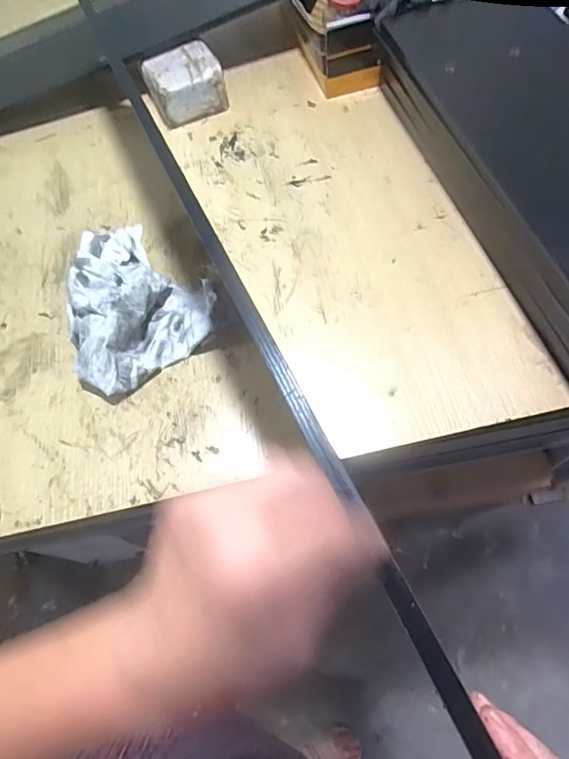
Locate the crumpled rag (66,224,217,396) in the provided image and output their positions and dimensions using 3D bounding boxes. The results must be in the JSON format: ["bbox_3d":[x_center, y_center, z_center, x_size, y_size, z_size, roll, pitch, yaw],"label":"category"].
[{"bbox_3d":[-0.199,-0.104,0.593,0.174,0.050,0.223,-34,65,-11],"label":"crumpled rag"}]

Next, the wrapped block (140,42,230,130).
[{"bbox_3d":[-0.159,-0.473,0.768,0.116,0.063,0.107,-26,64,-7],"label":"wrapped block"}]

